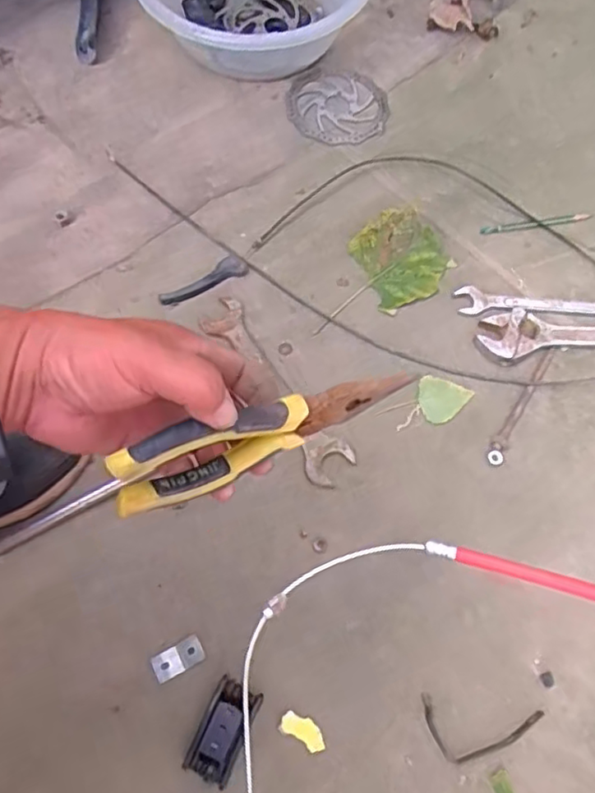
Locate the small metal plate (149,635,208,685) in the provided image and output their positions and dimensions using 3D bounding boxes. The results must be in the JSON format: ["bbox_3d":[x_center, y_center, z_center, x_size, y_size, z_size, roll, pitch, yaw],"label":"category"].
[{"bbox_3d":[-0.121,0.268,0.636,0.052,0.004,0.028,-26,70,-12],"label":"small metal plate"}]

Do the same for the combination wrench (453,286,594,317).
[{"bbox_3d":[0.330,-0.120,0.800,0.249,0.009,0.039,2,67,-1],"label":"combination wrench"}]

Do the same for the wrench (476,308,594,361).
[{"bbox_3d":[0.363,-0.081,0.779,0.282,0.011,0.065,-3,67,-3],"label":"wrench"}]

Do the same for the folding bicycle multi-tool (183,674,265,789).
[{"bbox_3d":[-0.071,0.317,0.593,0.044,0.020,0.083,24,69,8],"label":"folding bicycle multi-tool"}]

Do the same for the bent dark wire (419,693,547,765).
[{"bbox_3d":[0.180,0.332,0.612,0.119,0.007,0.058,9,67,2],"label":"bent dark wire"}]

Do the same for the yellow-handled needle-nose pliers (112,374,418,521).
[{"bbox_3d":[-0.015,0.020,0.354,0.178,0.042,0.024,-20,69,-20],"label":"yellow-handled needle-nose pliers"}]

